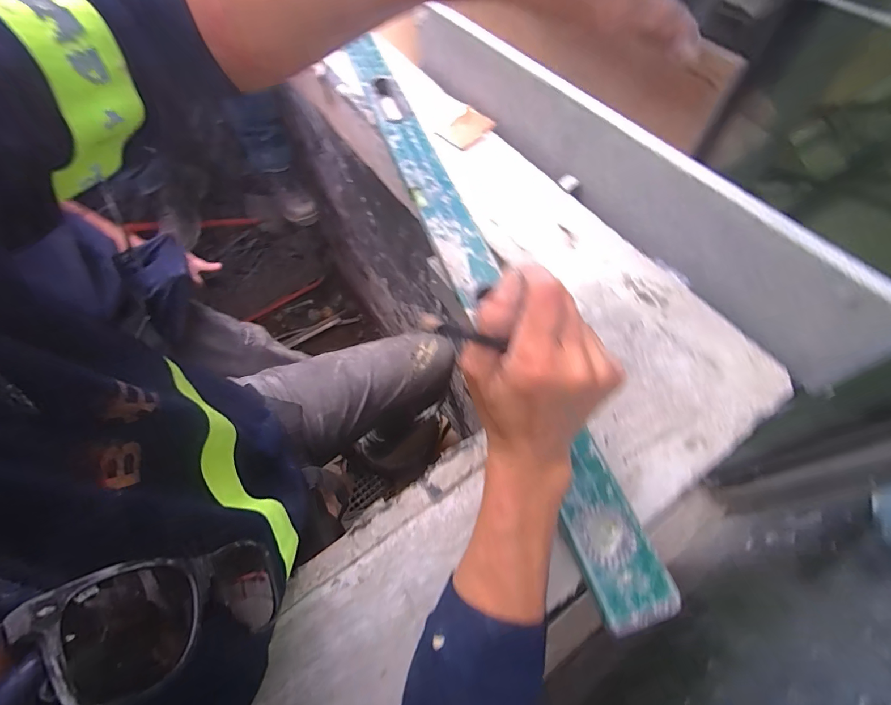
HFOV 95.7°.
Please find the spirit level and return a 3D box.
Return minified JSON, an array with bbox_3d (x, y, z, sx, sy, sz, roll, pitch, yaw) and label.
[{"bbox_3d":[0.001,-0.165,0.518,0.058,0.029,0.890,-17,61,-9],"label":"spirit level"}]

